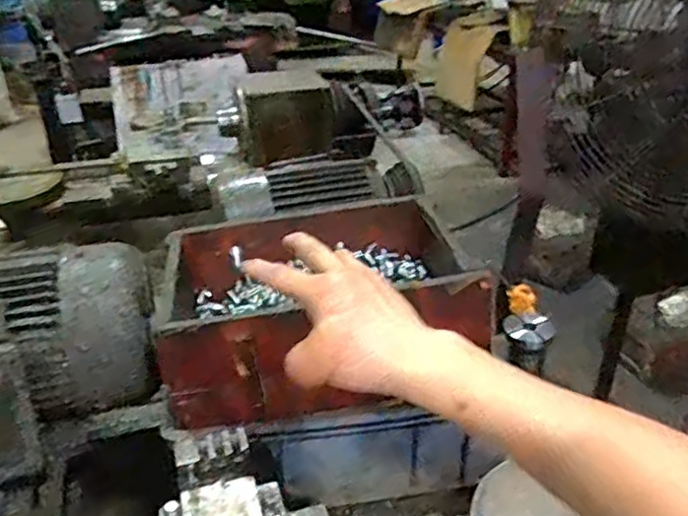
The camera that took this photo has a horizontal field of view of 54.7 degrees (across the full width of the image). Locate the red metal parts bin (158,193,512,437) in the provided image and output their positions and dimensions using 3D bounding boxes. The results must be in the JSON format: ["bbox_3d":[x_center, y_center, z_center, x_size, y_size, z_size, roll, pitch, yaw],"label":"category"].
[{"bbox_3d":[-0.036,0.043,0.802,0.349,0.138,0.270,-5,29,-9],"label":"red metal parts bin"}]

